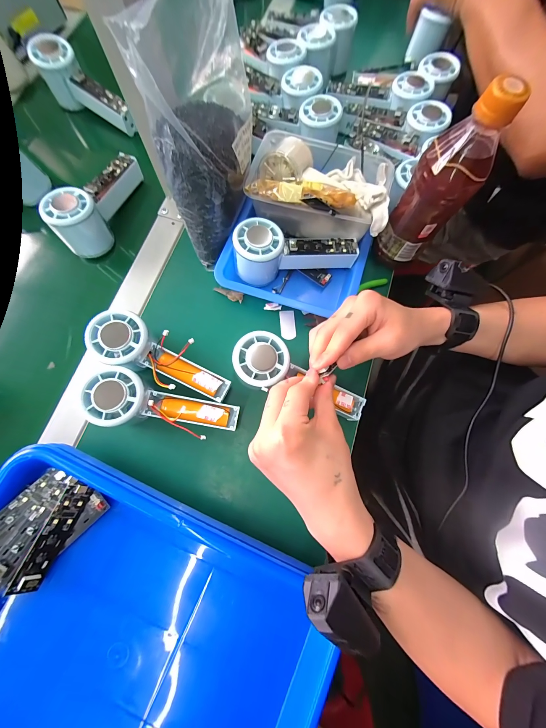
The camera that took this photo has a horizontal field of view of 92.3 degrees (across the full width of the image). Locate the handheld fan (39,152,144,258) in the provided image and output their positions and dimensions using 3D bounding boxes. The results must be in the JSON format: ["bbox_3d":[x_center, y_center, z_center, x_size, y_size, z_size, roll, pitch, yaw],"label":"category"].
[{"bbox_3d":[-0.231,-0.218,0.341,0.050,0.064,0.148,14,76,2],"label":"handheld fan"}]

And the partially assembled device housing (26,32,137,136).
[{"bbox_3d":[-0.277,-0.401,0.387,0.148,0.059,0.057,43,79,8],"label":"partially assembled device housing"}]

